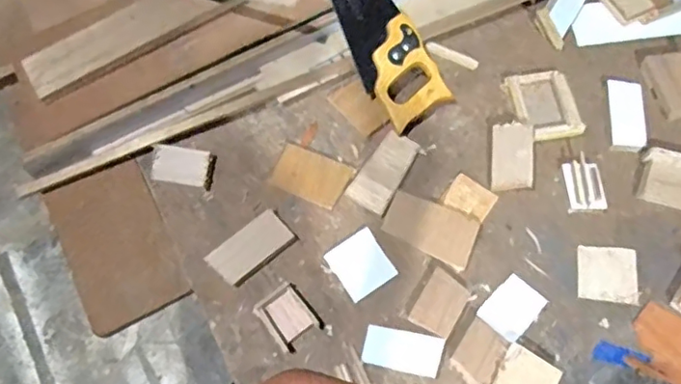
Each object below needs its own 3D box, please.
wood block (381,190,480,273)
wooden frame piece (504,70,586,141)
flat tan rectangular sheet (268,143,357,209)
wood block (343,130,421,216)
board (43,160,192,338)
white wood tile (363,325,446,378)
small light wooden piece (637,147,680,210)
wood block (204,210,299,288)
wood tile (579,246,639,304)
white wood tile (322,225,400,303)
[{"bbox_3d":[0.115,0.047,0.736,0.114,0.005,0.071,22,72,9],"label":"wood block"},{"bbox_3d":[0.278,-0.121,0.788,0.082,0.015,0.104,-12,70,-3],"label":"wooden frame piece"},{"bbox_3d":[-0.039,-0.021,0.764,0.098,0.013,0.062,23,72,9],"label":"flat tan rectangular sheet"},{"bbox_3d":[0.059,-0.028,0.763,0.055,0.006,0.112,32,74,12],"label":"wood block"},{"bbox_3d":[-0.292,0.066,0.749,0.127,0.017,0.207,-28,72,-8],"label":"board"},{"bbox_3d":[0.073,0.188,0.677,0.089,0.017,0.045,11,71,6],"label":"white wood tile"},{"bbox_3d":[0.437,-0.013,0.738,0.094,0.024,0.070,14,71,6],"label":"small light wooden piece"},{"bbox_3d":[-0.112,0.070,0.730,0.103,0.020,0.056,-39,74,-12],"label":"wood block"},{"bbox_3d":[0.330,0.101,0.710,0.069,0.008,0.068,8,71,4],"label":"wood tile"},{"bbox_3d":[0.025,0.091,0.724,0.065,0.004,0.073,-32,73,-10],"label":"white wood tile"}]

